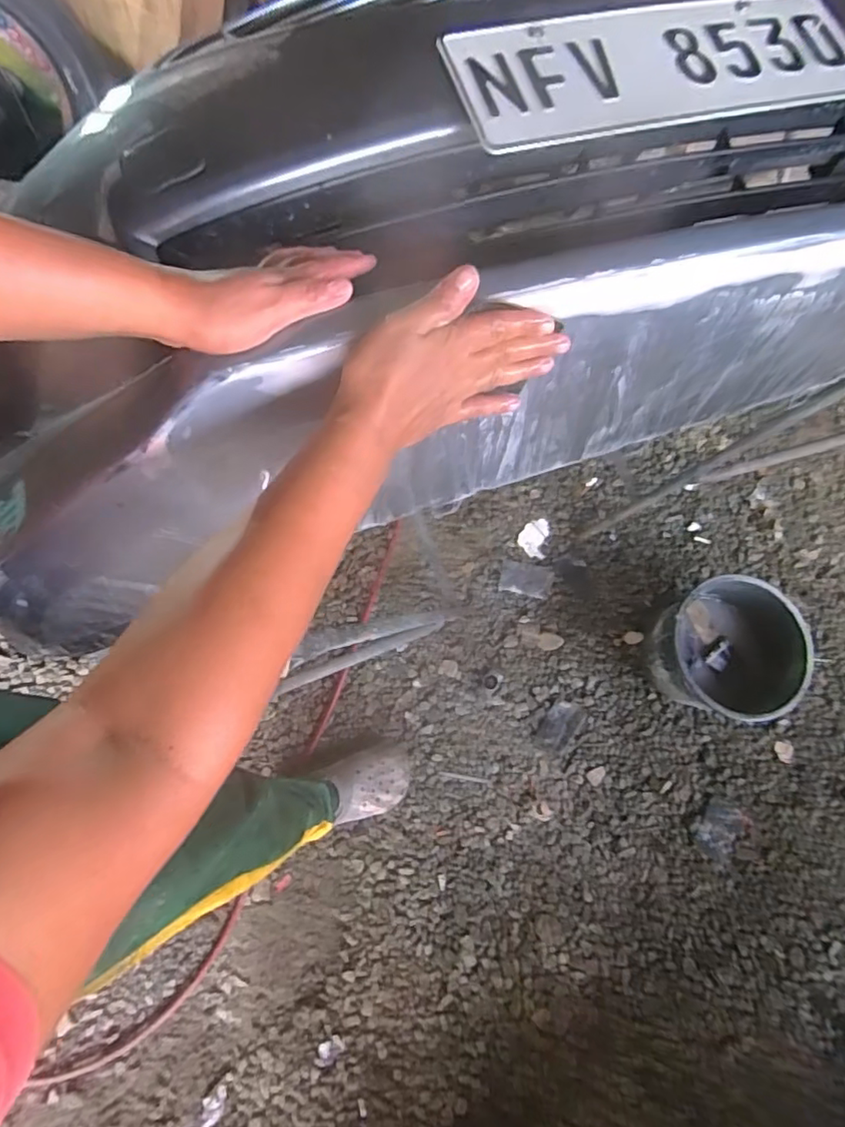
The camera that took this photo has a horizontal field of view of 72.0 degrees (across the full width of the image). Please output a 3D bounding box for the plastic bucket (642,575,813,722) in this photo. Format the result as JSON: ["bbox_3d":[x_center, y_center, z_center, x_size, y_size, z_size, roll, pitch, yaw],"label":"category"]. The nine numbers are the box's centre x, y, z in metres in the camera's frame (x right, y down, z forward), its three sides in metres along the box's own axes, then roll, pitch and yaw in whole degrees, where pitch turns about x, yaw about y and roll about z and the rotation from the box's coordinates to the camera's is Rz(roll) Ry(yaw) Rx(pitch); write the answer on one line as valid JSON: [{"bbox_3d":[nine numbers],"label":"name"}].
[{"bbox_3d":[0.608,0.176,1.174,0.265,0.181,0.259,1,74,-4],"label":"plastic bucket"}]

